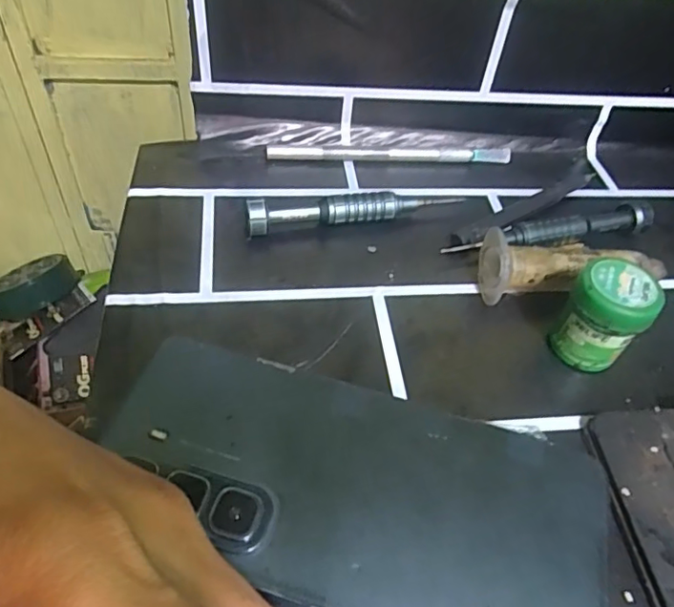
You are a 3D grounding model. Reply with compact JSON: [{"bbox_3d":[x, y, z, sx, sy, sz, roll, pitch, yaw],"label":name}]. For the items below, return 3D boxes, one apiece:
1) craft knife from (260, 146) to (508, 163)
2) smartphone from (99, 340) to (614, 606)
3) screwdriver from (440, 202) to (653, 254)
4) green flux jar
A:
[{"bbox_3d":[0.031,-0.085,0.318,0.139,0.007,0.007,-2,49,-8],"label":"craft knife"},{"bbox_3d":[0.004,0.063,0.184,0.163,0.011,0.073,16,49,7],"label":"smartphone"},{"bbox_3d":[0.106,-0.035,0.278,0.111,0.016,0.012,-8,51,-14],"label":"screwdriver"},{"bbox_3d":[0.106,0.006,0.226,0.029,0.042,0.027,3,49,-4],"label":"green flux jar"}]

